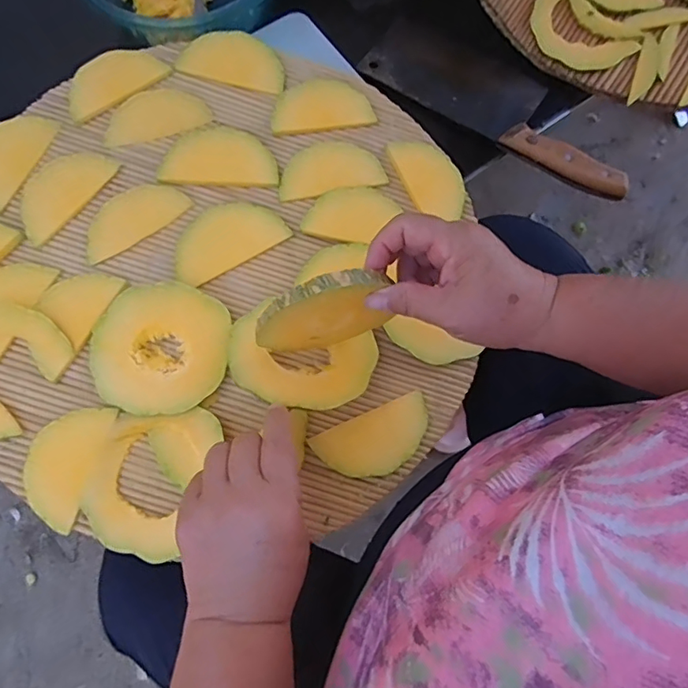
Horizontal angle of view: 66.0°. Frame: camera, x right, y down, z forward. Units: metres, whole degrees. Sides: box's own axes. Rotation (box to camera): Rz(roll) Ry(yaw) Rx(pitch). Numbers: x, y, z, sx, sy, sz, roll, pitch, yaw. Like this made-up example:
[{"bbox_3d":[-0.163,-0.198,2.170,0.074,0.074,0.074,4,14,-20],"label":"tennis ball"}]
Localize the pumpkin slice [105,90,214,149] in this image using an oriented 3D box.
[{"bbox_3d":[-0.169,-0.204,0.471,0.090,0.013,0.045,-25,73,-6],"label":"pumpkin slice"}]

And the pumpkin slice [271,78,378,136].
[{"bbox_3d":[-0.022,-0.222,0.491,0.092,0.012,0.052,-12,72,-2],"label":"pumpkin slice"}]

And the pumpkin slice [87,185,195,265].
[{"bbox_3d":[-0.179,-0.108,0.449,0.092,0.009,0.043,-37,75,-10],"label":"pumpkin slice"}]

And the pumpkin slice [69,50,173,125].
[{"bbox_3d":[-0.206,-0.237,0.471,0.095,0.013,0.045,-35,75,-9],"label":"pumpkin slice"}]

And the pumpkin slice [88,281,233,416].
[{"bbox_3d":[-0.146,0.003,0.425,0.103,0.015,0.105,0,72,1],"label":"pumpkin slice"}]

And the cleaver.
[{"bbox_3d":[0.167,-0.261,0.562,0.305,0.019,0.098,33,76,11],"label":"cleaver"}]

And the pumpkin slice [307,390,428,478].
[{"bbox_3d":[0.027,0.079,0.427,0.096,0.010,0.049,-24,73,-6],"label":"pumpkin slice"}]

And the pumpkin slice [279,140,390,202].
[{"bbox_3d":[-0.014,-0.160,0.481,0.095,0.013,0.050,-16,73,-4],"label":"pumpkin slice"}]

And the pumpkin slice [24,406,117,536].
[{"bbox_3d":[-0.212,0.088,0.398,0.049,0.007,0.089,15,73,6],"label":"pumpkin slice"}]

